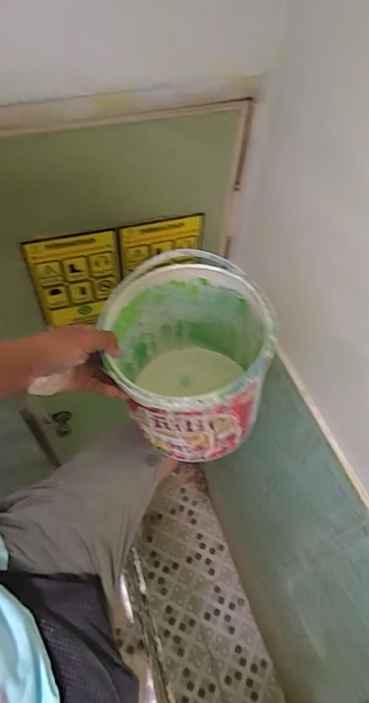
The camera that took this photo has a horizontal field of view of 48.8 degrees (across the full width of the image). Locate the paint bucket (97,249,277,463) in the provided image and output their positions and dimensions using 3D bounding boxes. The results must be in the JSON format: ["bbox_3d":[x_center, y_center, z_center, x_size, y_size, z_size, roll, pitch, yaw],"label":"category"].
[{"bbox_3d":[0.004,0.017,0.511,0.174,0.192,0.200,6,54,2],"label":"paint bucket"}]

